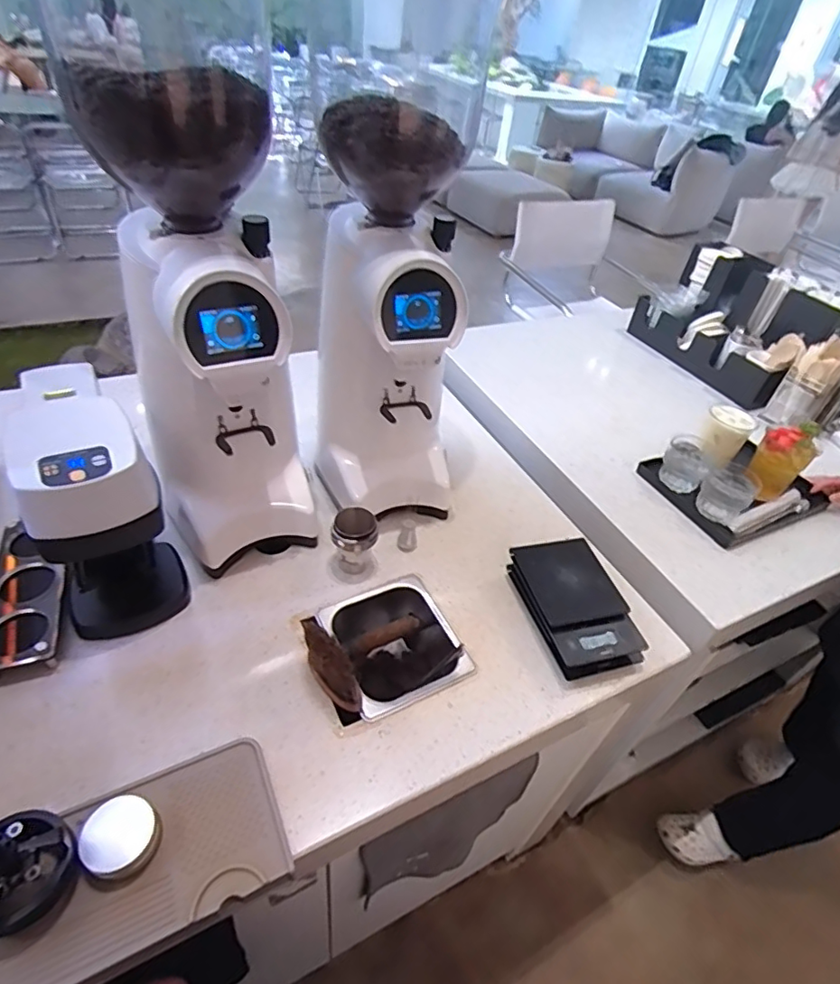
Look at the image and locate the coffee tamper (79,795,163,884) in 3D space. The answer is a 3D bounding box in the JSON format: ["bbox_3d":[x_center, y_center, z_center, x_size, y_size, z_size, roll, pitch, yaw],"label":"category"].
[{"bbox_3d":[-0.284,0.327,0.513,0.066,0.038,0.061,4,42,-4],"label":"coffee tamper"}]

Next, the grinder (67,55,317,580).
[{"bbox_3d":[-0.272,-0.190,0.714,0.198,0.556,0.290,-14,46,-23],"label":"grinder"}]

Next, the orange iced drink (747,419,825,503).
[{"bbox_3d":[0.647,-0.054,0.982,0.070,0.143,0.085,-17,47,-25],"label":"orange iced drink"}]

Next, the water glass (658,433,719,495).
[{"bbox_3d":[0.497,-0.048,1.016,0.083,0.082,0.088,30,46,22],"label":"water glass"}]

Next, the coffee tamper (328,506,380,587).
[{"bbox_3d":[-0.095,0.078,0.773,0.067,0.096,0.060,2,42,-7],"label":"coffee tamper"}]

